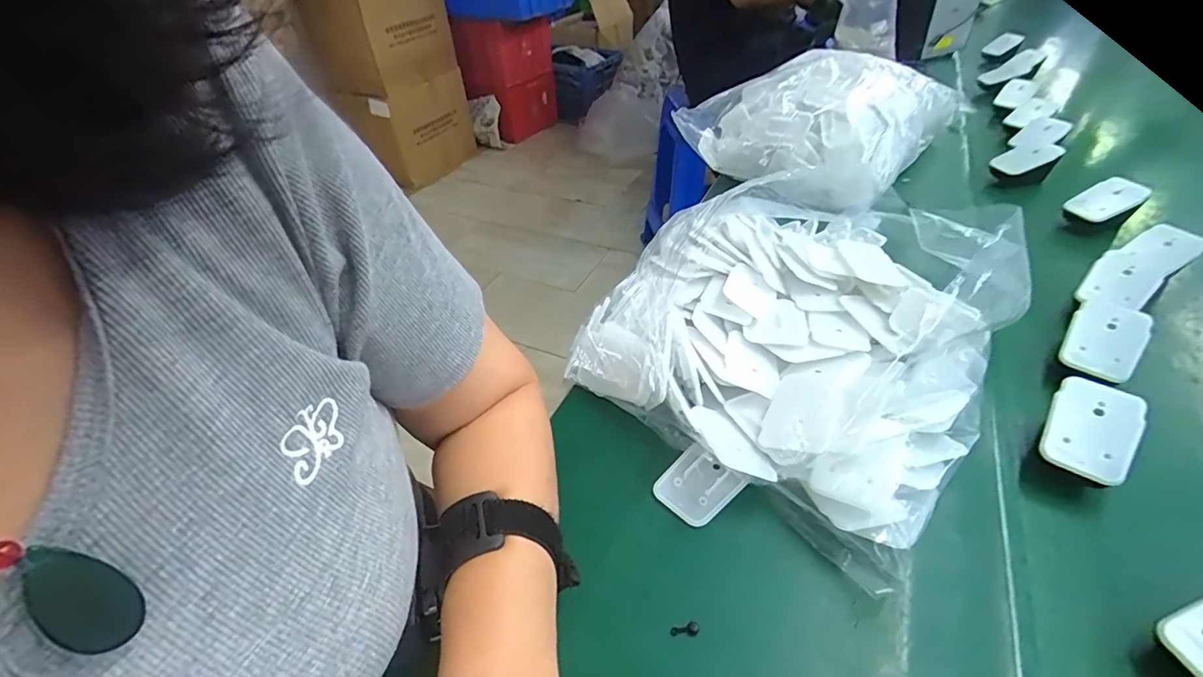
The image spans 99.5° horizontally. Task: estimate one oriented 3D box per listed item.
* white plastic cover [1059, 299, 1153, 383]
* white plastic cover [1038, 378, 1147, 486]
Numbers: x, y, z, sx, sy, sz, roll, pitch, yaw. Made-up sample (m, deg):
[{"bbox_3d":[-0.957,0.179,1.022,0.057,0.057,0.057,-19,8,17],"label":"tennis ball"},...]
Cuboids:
[{"bbox_3d":[0.370,0.001,0.374,0.044,0.010,0.059,31,80,27],"label":"white plastic cover"},{"bbox_3d":[0.307,0.056,0.319,0.042,0.007,0.063,20,71,36],"label":"white plastic cover"}]

